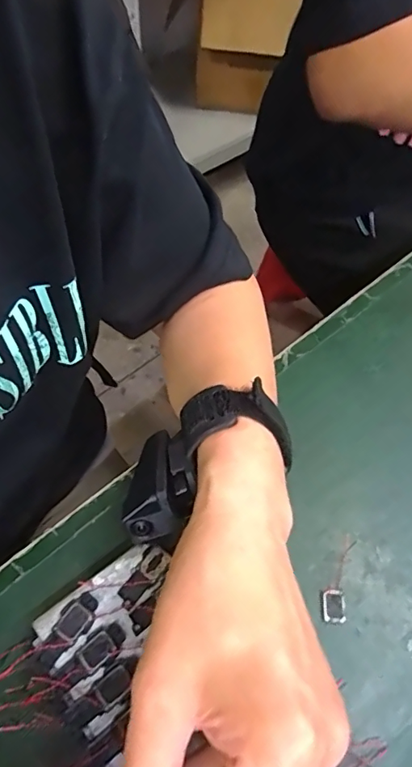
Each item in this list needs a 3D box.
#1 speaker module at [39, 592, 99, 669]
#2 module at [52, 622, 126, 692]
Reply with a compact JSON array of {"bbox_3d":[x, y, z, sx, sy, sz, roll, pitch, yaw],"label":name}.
[{"bbox_3d":[-0.070,0.125,0.248,0.016,0.005,0.037,28,65,18],"label":"speaker module"},{"bbox_3d":[-0.057,0.135,0.242,0.036,0.007,0.013,-34,65,-21],"label":"module"}]

